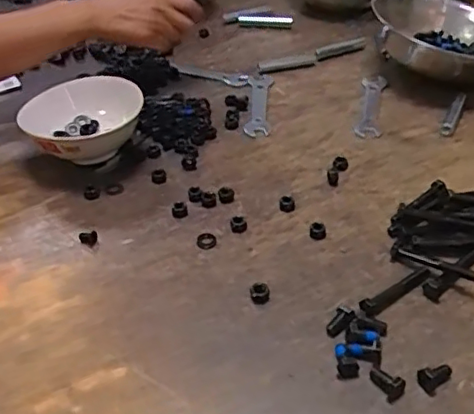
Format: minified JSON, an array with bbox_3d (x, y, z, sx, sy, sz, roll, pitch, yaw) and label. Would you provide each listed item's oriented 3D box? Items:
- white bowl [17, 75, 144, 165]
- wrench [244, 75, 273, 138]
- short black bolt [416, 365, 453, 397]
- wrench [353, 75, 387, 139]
[{"bbox_3d":[-0.171,-0.094,0.679,0.124,0.064,0.139,-17,42,-19],"label":"white bowl"},{"bbox_3d":[0.029,-0.136,0.771,0.032,0.004,0.149,2,39,3],"label":"wrench"},{"bbox_3d":[0.153,0.129,0.449,0.029,0.011,0.018,-15,41,-17],"label":"short black bolt"},{"bbox_3d":[0.175,-0.131,0.770,0.031,0.007,0.154,8,40,11],"label":"wrench"}]

